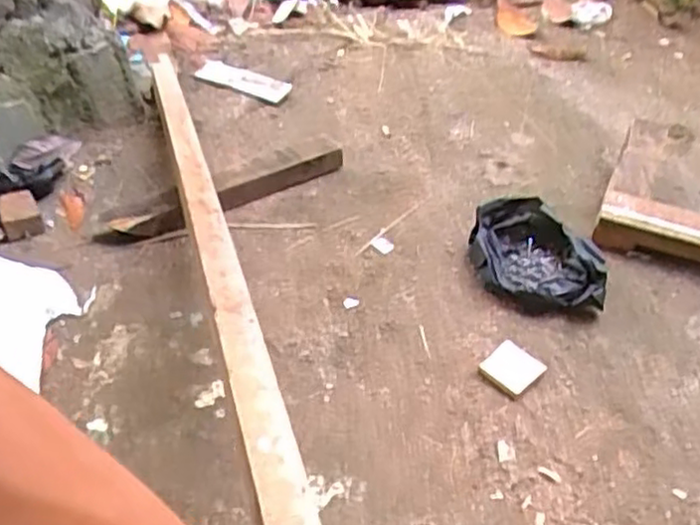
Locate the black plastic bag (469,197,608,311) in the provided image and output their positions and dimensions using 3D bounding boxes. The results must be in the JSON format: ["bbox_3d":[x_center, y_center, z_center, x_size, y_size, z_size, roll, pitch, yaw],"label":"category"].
[{"bbox_3d":[0.248,-0.008,0.963,0.140,0.065,0.193,-6,42,-9],"label":"black plastic bag"}]

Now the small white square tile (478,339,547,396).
[{"bbox_3d":[0.194,0.127,0.845,0.066,0.011,0.062,-32,51,-32],"label":"small white square tile"}]

